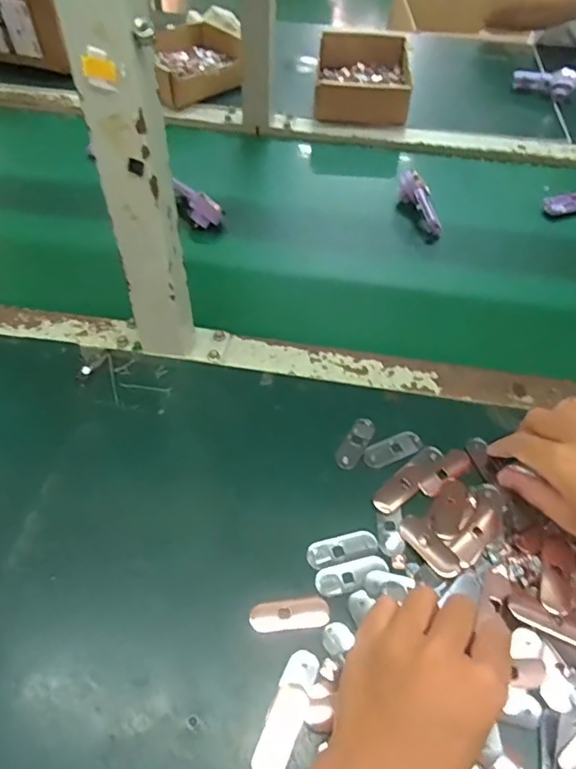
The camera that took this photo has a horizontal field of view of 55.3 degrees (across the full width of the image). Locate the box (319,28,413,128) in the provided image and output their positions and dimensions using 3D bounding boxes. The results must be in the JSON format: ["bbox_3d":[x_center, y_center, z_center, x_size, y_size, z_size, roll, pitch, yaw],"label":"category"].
[{"bbox_3d":[0.109,-0.450,0.810,0.129,0.054,0.170,5,51,1],"label":"box"}]

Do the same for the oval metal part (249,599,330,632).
[{"bbox_3d":[0.001,0.149,0.354,0.051,0.008,0.016,-4,52,-6],"label":"oval metal part"}]

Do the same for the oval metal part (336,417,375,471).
[{"bbox_3d":[0.054,0.045,0.437,0.017,0.004,0.047,25,54,16],"label":"oval metal part"}]

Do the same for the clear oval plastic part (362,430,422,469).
[{"bbox_3d":[0.083,0.051,0.435,0.048,0.004,0.021,-19,55,-17],"label":"clear oval plastic part"}]

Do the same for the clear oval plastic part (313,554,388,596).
[{"bbox_3d":[0.043,0.127,0.369,0.049,0.004,0.019,-15,54,-15],"label":"clear oval plastic part"}]

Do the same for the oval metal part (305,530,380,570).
[{"bbox_3d":[0.038,0.114,0.382,0.049,0.004,0.018,-12,53,-12],"label":"oval metal part"}]

